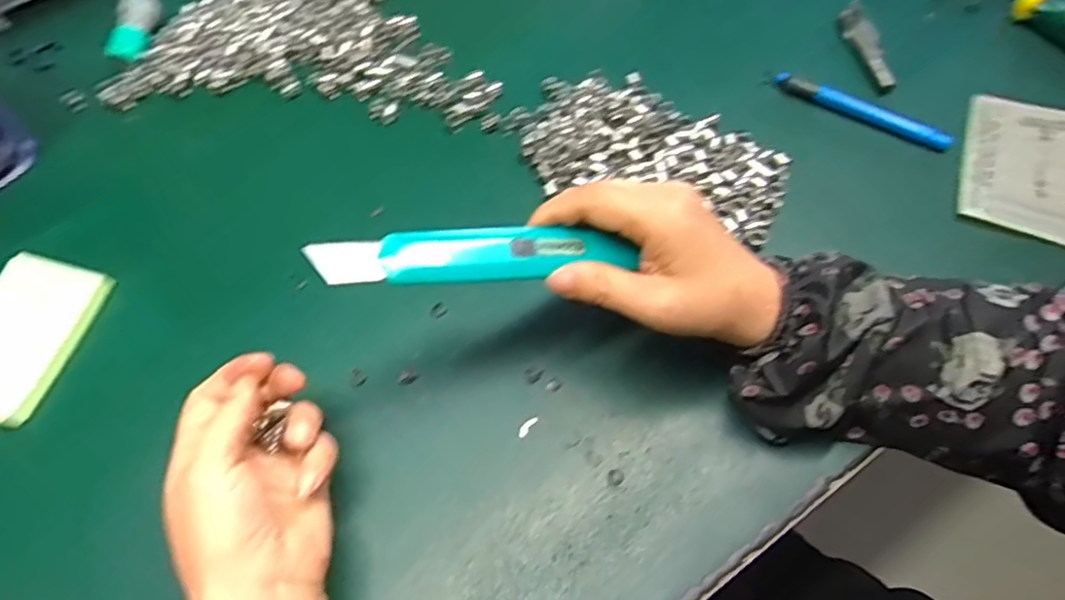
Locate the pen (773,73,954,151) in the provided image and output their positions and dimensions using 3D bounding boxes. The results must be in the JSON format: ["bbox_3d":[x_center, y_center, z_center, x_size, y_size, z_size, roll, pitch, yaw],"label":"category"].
[{"bbox_3d":[0.219,-0.127,0.437,0.115,0.012,0.009,30,68,18],"label":"pen"}]

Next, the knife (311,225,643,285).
[{"bbox_3d":[-0.026,-0.021,0.300,0.141,0.012,0.024,-4,61,-16],"label":"knife"}]

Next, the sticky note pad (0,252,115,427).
[{"bbox_3d":[-0.310,0.021,0.395,0.071,0.011,0.100,14,64,11],"label":"sticky note pad"}]

